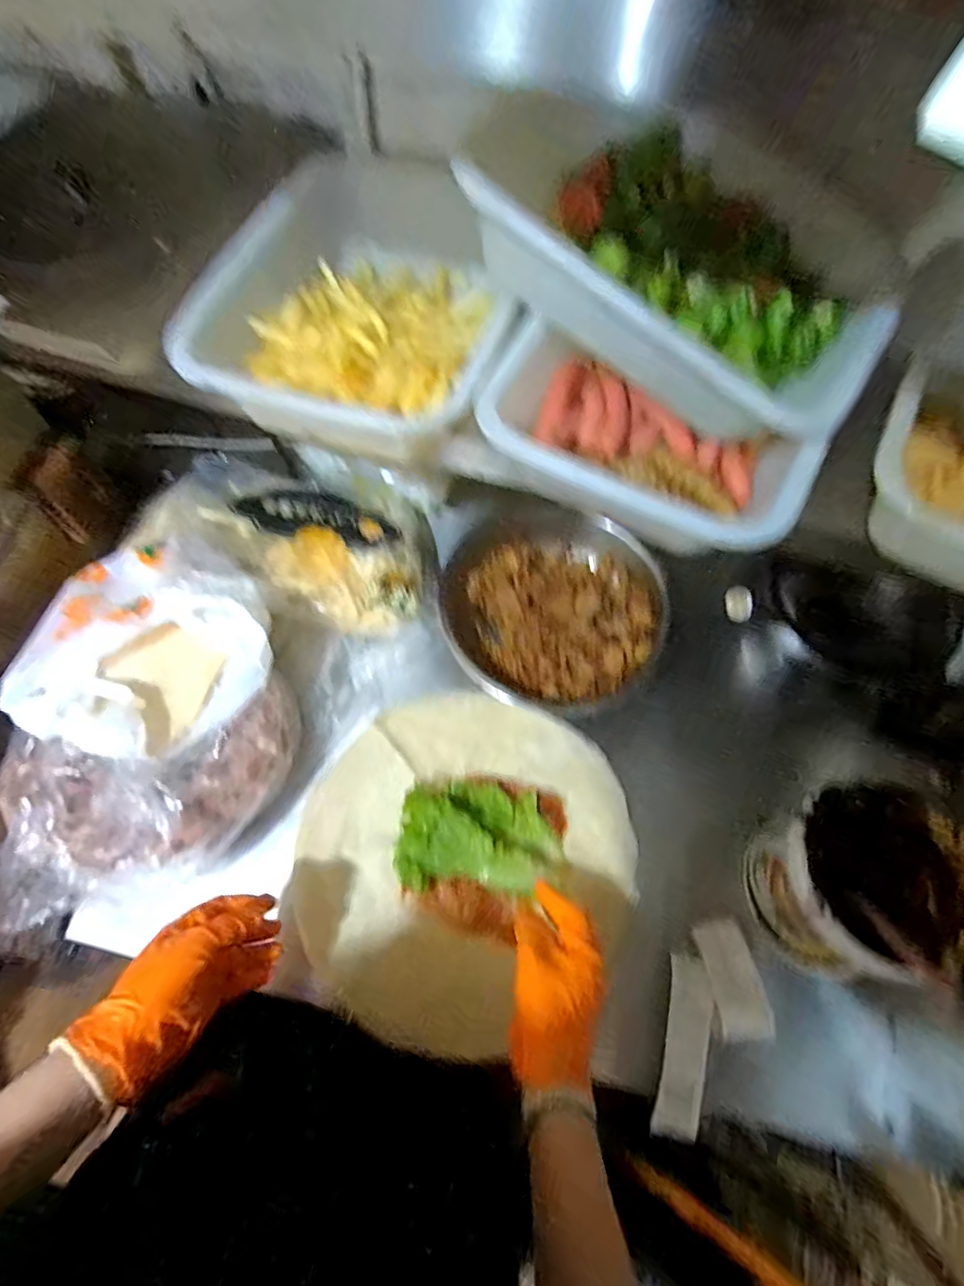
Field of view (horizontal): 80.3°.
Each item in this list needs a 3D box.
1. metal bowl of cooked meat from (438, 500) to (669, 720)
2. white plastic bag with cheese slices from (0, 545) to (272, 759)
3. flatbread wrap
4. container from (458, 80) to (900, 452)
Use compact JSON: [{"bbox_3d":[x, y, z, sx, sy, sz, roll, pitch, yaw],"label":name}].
[{"bbox_3d":[0.092,-0.055,0.754,0.282,0.082,0.307,1,65,-2],"label":"metal bowl of cooked meat"},{"bbox_3d":[-0.370,0.008,0.642,0.258,0.053,0.243,14,65,5],"label":"white plastic bag with cheese slices"},{"bbox_3d":[-0.021,0.229,0.643,0.368,0.048,0.348,1,65,-2],"label":"flatbread wrap"},{"bbox_3d":[0.163,-0.323,0.455,0.337,0.102,0.249,26,81,-3],"label":"container"}]

